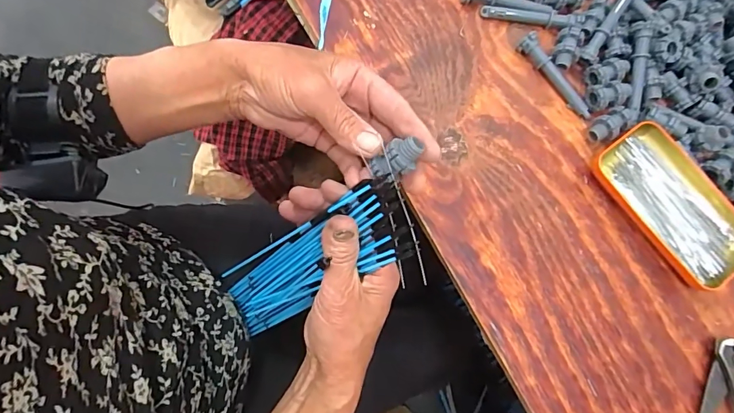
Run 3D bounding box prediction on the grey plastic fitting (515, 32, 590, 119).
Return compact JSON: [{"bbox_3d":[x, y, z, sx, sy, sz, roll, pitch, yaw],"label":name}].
[{"bbox_3d":[0.175,-0.121,0.394,0.018,0.014,0.091,-35,81,-6],"label":"grey plastic fitting"}]

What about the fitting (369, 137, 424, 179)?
[{"bbox_3d":[0.019,-0.030,0.282,0.032,0.019,0.019,-27,81,-5],"label":"fitting"}]

